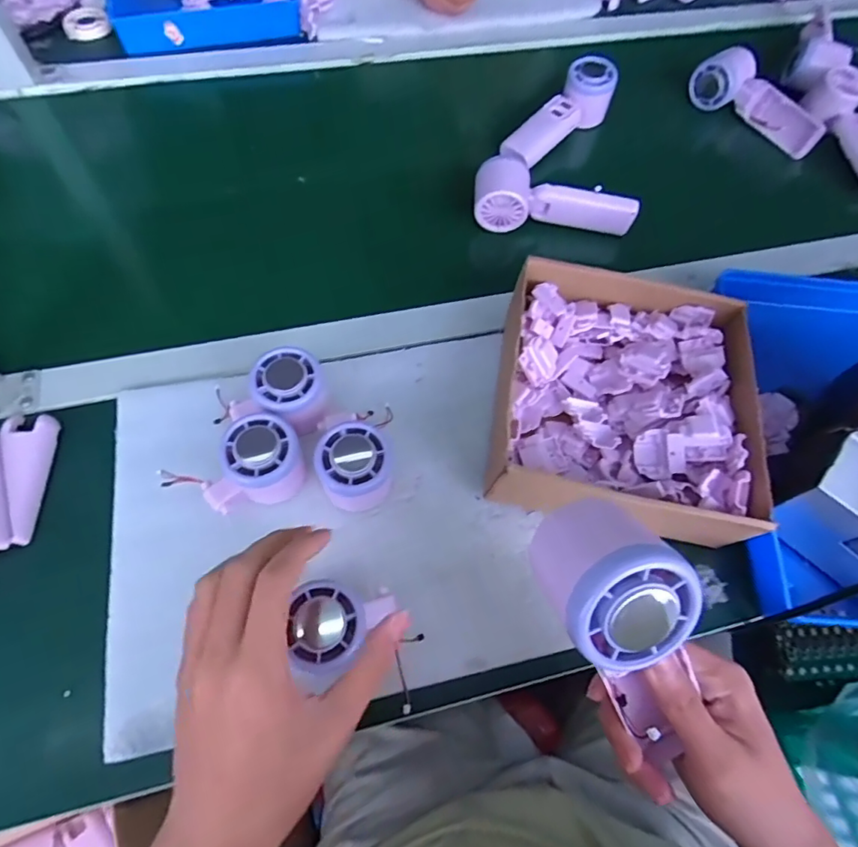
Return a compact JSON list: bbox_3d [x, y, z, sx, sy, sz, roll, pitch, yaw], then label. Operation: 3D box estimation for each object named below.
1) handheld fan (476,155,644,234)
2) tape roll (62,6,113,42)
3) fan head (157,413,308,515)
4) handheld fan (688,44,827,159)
[{"bbox_3d":[0.130,-0.238,0.562,0.161,0.041,0.059,3,65,-1],"label":"handheld fan"},{"bbox_3d":[-0.444,-0.520,0.691,0.054,0.011,0.060,-20,68,-12],"label":"tape roll"},{"bbox_3d":[-0.131,0.037,0.398,0.084,0.053,0.064,-35,71,-17],"label":"fan head"},{"bbox_3d":[0.410,-0.400,0.661,0.169,0.048,0.057,43,70,16],"label":"handheld fan"}]

